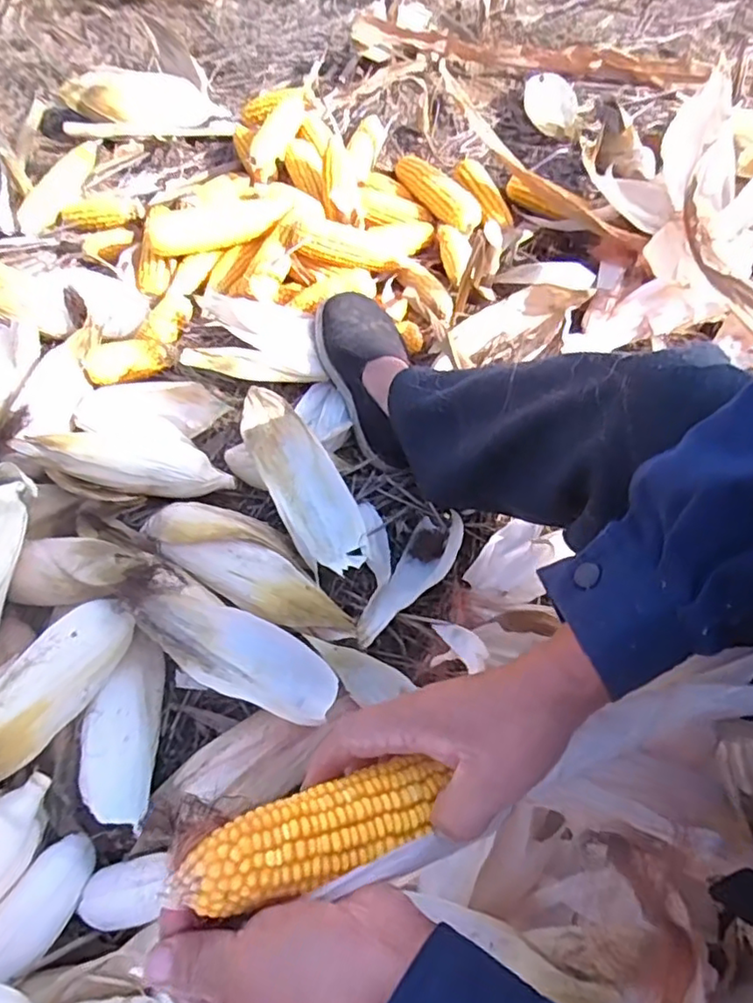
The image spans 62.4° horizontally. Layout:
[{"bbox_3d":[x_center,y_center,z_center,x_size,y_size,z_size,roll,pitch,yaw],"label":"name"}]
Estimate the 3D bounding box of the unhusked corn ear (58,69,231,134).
[{"bbox_3d":[-0.389,-0.682,1.060,0.260,0.057,0.093,-9,60,-24],"label":"unhusked corn ear"}]

